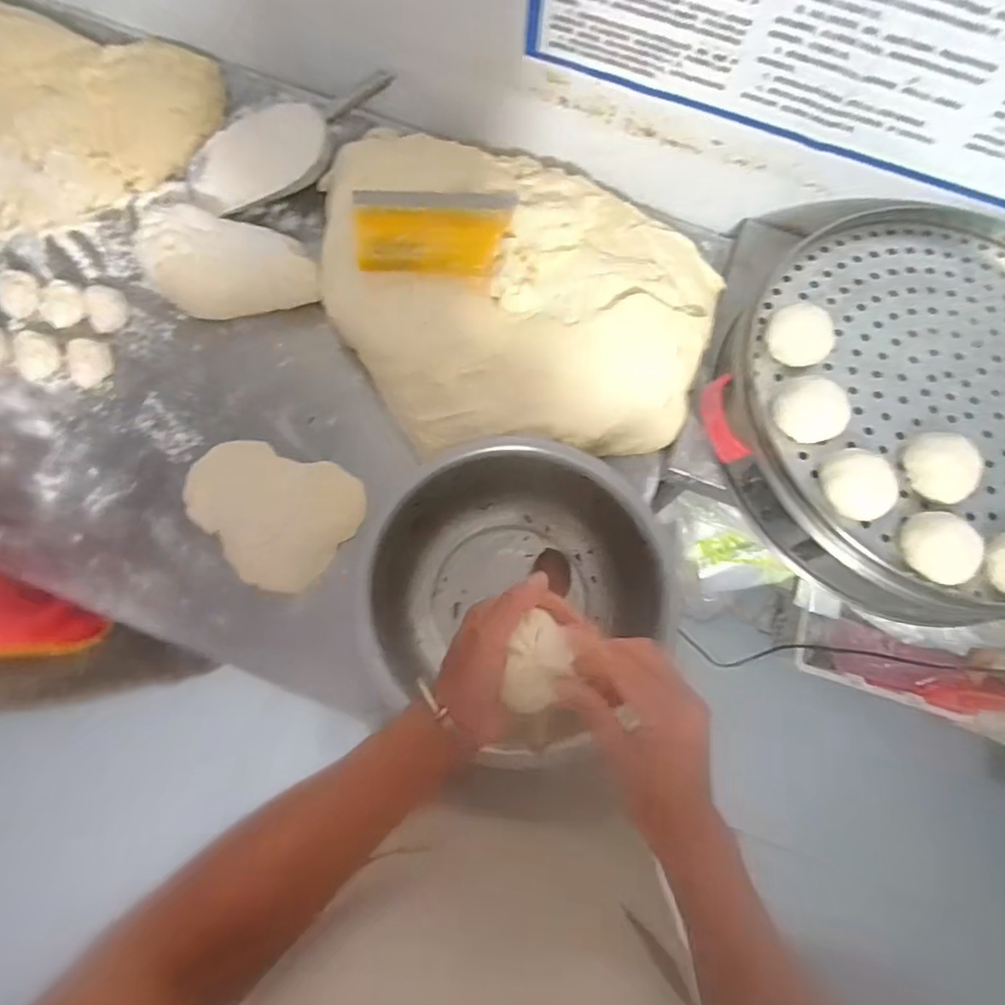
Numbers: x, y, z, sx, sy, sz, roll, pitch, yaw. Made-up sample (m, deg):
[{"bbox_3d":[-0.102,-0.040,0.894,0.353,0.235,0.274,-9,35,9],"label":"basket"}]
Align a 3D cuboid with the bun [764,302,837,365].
[{"bbox_3d":[0.328,-0.183,0.626,0.064,0.036,0.068,1,73,-2],"label":"bun"}]

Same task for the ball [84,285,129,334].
[{"bbox_3d":[-0.503,-0.245,0.719,0.049,0.031,0.052,1,73,-2],"label":"ball"}]

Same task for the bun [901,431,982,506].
[{"bbox_3d":[0.456,-0.037,0.588,0.059,0.044,0.076,-23,75,-9],"label":"bun"}]

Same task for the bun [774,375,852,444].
[{"bbox_3d":[0.329,-0.102,0.601,0.071,0.038,0.065,1,73,-2],"label":"bun"}]

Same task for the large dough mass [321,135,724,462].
[{"bbox_3d":[-0.006,-0.255,0.710,0.530,0.104,0.414,18,73,3],"label":"large dough mass"}]

